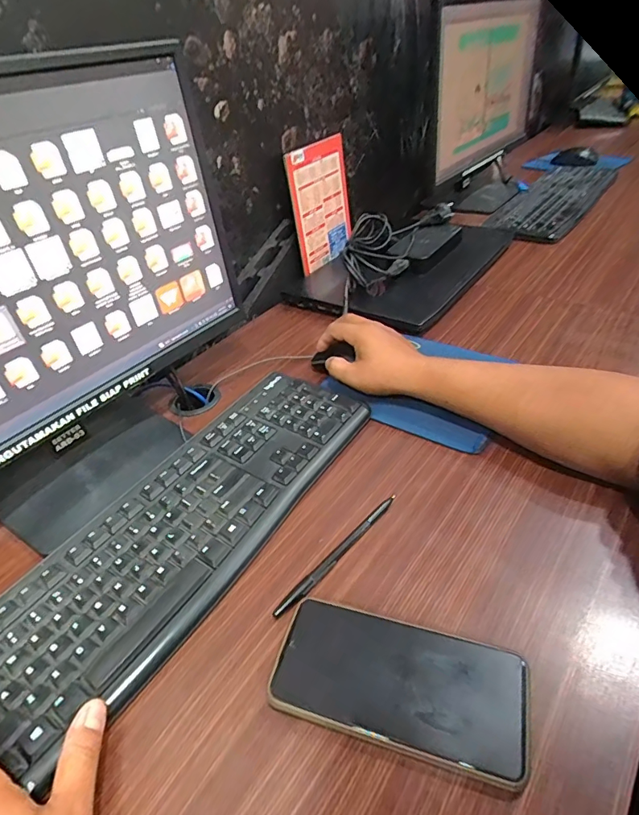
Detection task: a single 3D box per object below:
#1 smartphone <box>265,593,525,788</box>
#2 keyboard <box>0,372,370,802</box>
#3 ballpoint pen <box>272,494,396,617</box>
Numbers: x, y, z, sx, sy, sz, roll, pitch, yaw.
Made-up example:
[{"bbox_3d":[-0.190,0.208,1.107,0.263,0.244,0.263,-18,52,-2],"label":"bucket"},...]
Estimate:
[{"bbox_3d":[0.054,0.185,0.318,0.163,0.016,0.078,8,42,17],"label":"smartphone"},{"bbox_3d":[-0.119,0.101,0.438,0.147,0.016,0.410,22,48,30],"label":"keyboard"},{"bbox_3d":[0.018,0.123,0.404,0.013,0.007,0.149,27,50,34],"label":"ballpoint pen"}]

